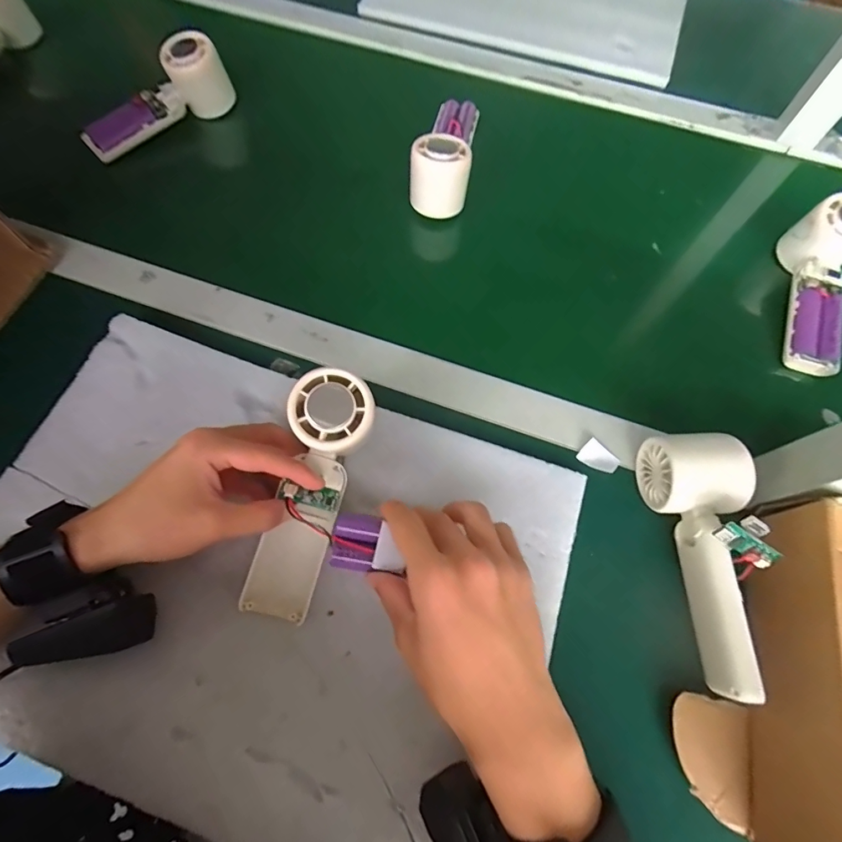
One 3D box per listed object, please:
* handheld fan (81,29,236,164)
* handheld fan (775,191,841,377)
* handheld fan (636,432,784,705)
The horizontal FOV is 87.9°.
[{"bbox_3d":[-0.284,-0.343,0.477,0.169,0.072,0.058,-44,80,2],"label":"handheld fan"},{"bbox_3d":[0.363,-0.122,0.388,0.056,0.060,0.159,17,69,6],"label":"handheld fan"},{"bbox_3d":[0.192,0.087,0.288,0.053,0.058,0.162,2,67,-1],"label":"handheld fan"}]

